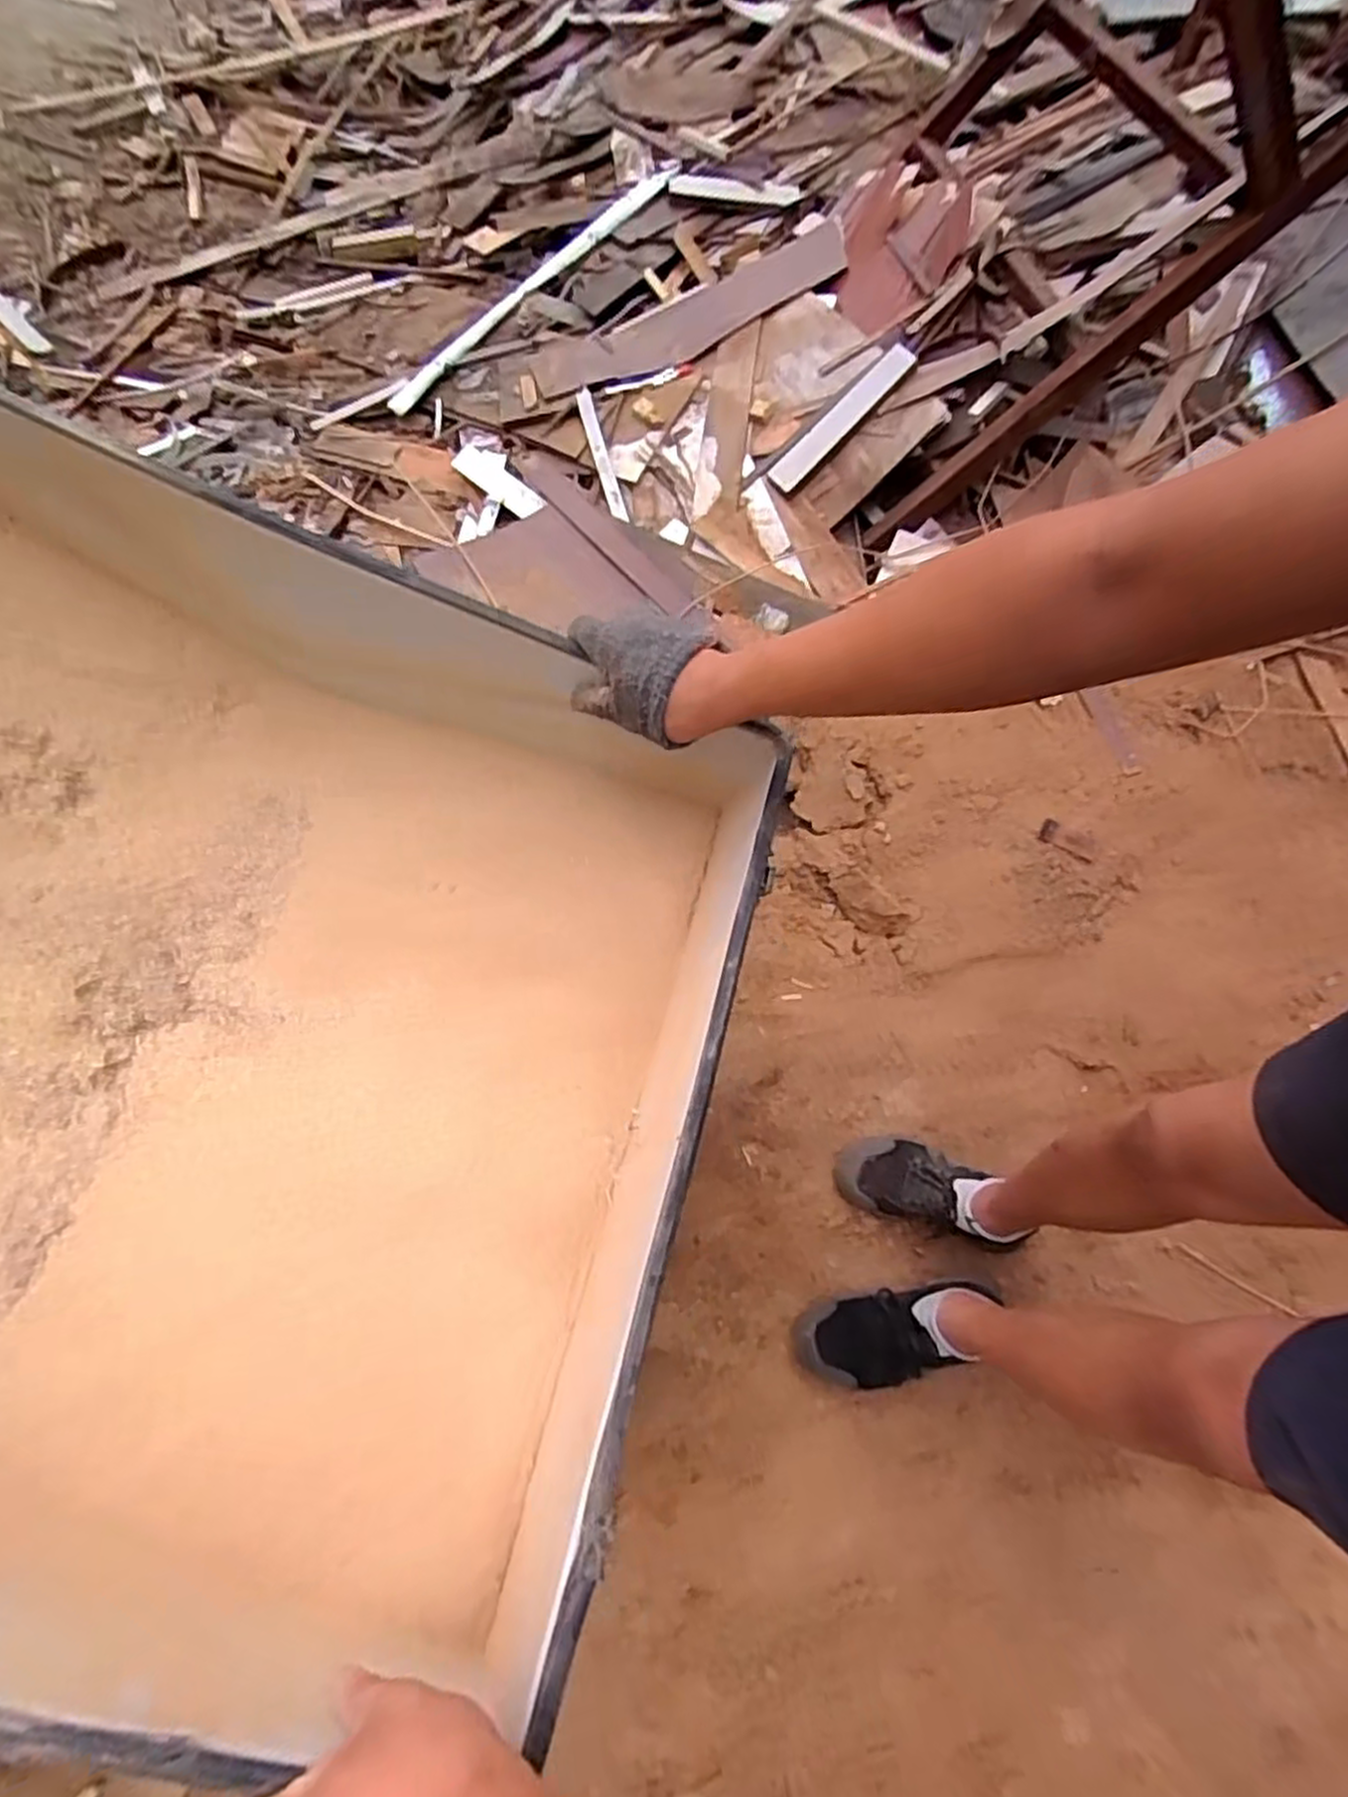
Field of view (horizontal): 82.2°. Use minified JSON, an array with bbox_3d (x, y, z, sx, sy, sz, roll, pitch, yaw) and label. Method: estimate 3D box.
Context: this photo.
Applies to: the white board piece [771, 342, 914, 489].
[{"bbox_3d":[0.315,-0.908,1.458,0.335,0.013,0.067,-43,70,5],"label":"white board piece"}]

